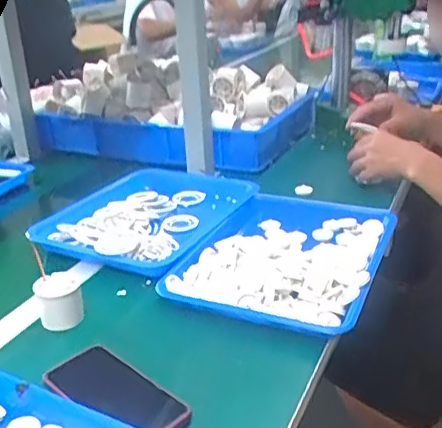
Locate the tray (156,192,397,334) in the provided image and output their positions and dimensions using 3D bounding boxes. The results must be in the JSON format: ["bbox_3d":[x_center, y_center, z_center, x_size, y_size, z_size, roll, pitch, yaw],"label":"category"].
[{"bbox_3d":[0.093,0.050,0.849,0.269,0.027,0.371,6,26,22],"label":"tray"}]

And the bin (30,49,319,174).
[{"bbox_3d":[-0.108,-0.275,1.428,0.598,0.169,0.407,8,26,25],"label":"bin"}]

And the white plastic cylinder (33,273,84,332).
[{"bbox_3d":[-0.200,0.108,0.722,0.051,0.050,0.053,-14,26,-21],"label":"white plastic cylinder"}]

